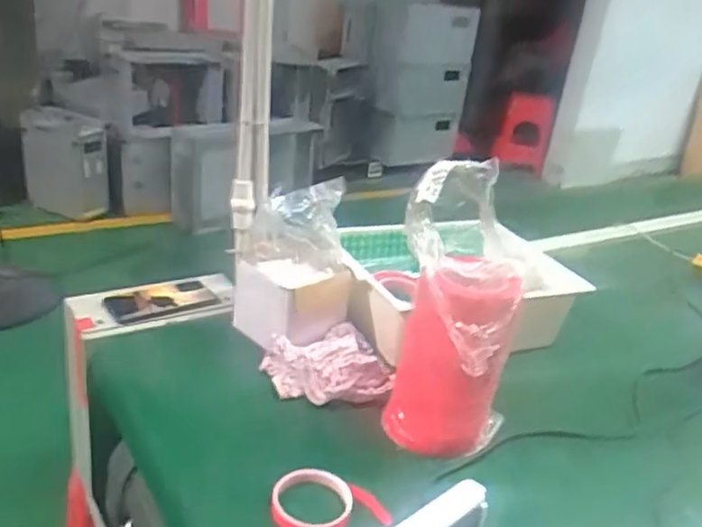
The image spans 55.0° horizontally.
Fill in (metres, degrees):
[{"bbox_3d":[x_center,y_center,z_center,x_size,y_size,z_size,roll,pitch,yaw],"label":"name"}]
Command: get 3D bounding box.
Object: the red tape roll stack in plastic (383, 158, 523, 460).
[{"bbox_3d":[0.133,0.060,0.817,0.158,0.328,0.169,13,26,11],"label":"red tape roll stack in plastic"}]

